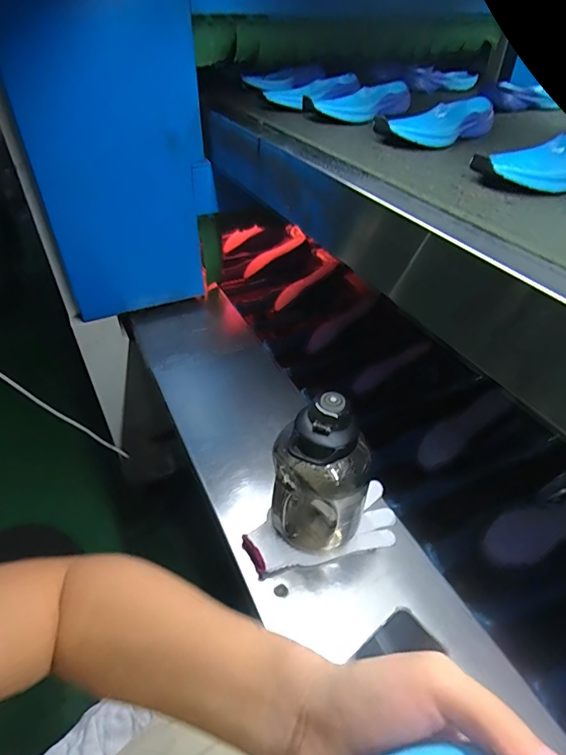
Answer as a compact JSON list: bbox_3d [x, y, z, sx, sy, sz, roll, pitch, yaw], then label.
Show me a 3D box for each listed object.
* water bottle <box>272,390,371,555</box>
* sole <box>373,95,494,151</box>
[{"bbox_3d":[0.045,0.133,0.557,0.109,0.220,0.099,25,46,22],"label":"water bottle"},{"bbox_3d":[0.234,-0.385,0.664,0.211,0.031,0.077,-29,49,-28],"label":"sole"}]

